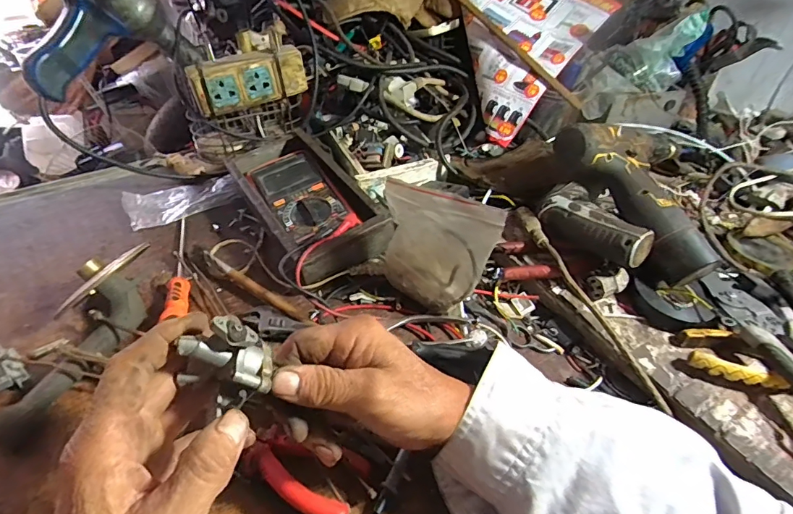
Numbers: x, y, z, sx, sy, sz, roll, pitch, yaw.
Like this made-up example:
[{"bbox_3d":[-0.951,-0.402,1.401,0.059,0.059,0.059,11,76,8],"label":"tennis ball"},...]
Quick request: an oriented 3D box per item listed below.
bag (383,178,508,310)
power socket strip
[{"bbox_3d":[0.038,-0.008,0.408,0.100,0.121,0.028,20,48,17],"label":"bag"},{"bbox_3d":[-0.179,-0.217,0.546,0.135,0.056,0.033,-19,49,-20],"label":"power socket strip"}]

